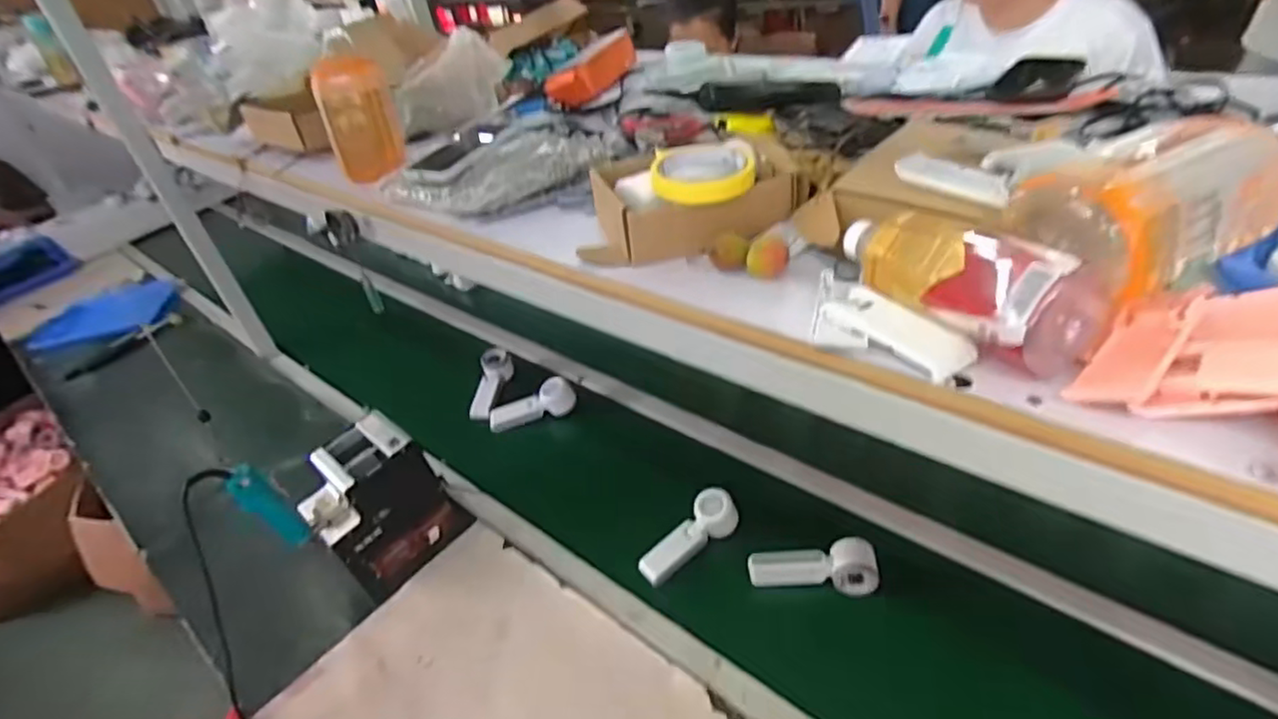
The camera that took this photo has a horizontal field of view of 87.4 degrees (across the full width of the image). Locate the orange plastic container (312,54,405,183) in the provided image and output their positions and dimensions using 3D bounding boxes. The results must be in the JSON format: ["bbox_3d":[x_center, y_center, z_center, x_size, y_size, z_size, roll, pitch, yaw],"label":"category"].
[{"bbox_3d":[-0.367,-0.319,0.881,0.089,0.142,0.077,-18,37,-11],"label":"orange plastic container"}]

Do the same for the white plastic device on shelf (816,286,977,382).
[{"bbox_3d":[0.176,-0.024,0.461,0.041,0.019,0.105,-26,40,-21],"label":"white plastic device on shelf"}]

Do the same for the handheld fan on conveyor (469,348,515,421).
[{"bbox_3d":[-0.307,0.042,1.410,0.066,0.045,0.197,-8,37,3],"label":"handheld fan on conveyor"}]

